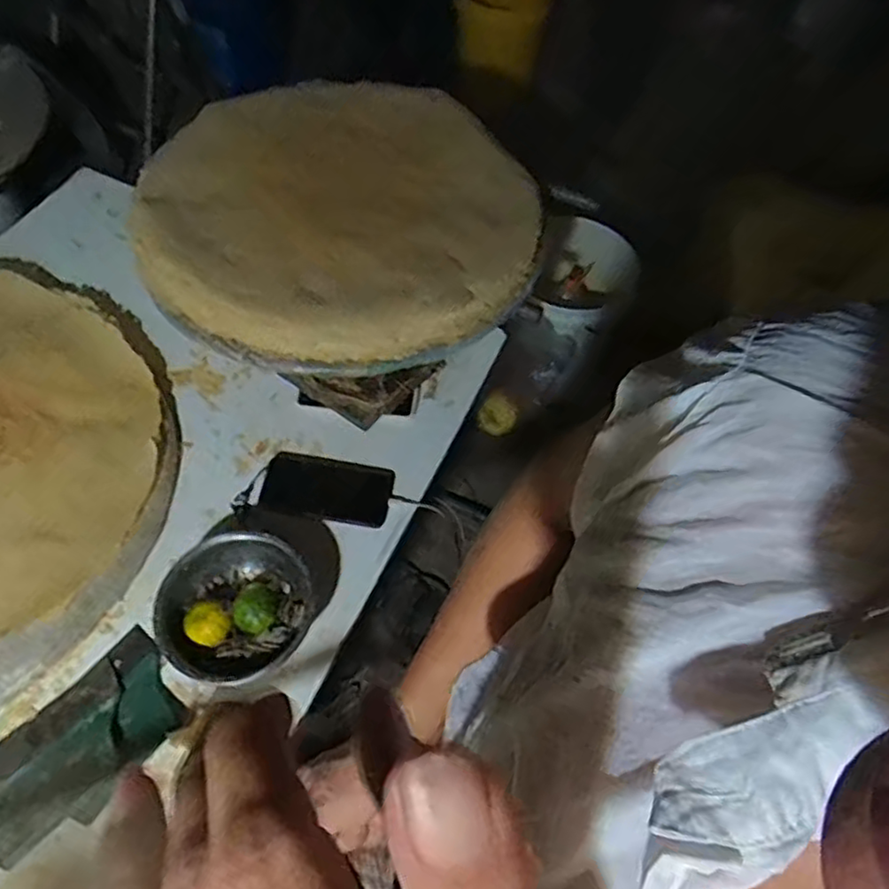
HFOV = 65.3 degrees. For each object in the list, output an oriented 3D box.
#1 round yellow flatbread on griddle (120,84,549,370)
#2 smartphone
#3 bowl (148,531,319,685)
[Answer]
[{"bbox_3d":[-0.152,-0.361,1.078,0.586,0.104,0.534,2,57,-3],"label":"round yellow flatbread on griddle"},{"bbox_3d":[-0.147,0.052,0.889,0.156,0.013,0.092,13,51,-5],"label":"smartphone"},{"bbox_3d":[-0.230,0.179,0.764,0.157,0.052,0.159,2,57,-3],"label":"bowl"}]

